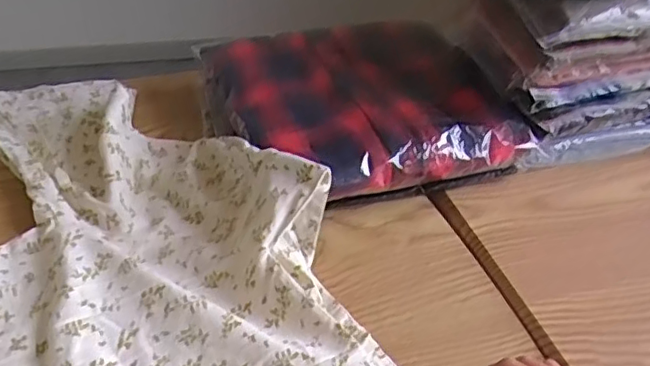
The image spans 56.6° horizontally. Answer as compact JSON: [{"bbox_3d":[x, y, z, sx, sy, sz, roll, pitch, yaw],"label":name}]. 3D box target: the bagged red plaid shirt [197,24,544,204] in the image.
[{"bbox_3d":[0.035,-0.078,0.607,0.274,0.065,0.234,-12,45,-20],"label":"bagged red plaid shirt"}]

